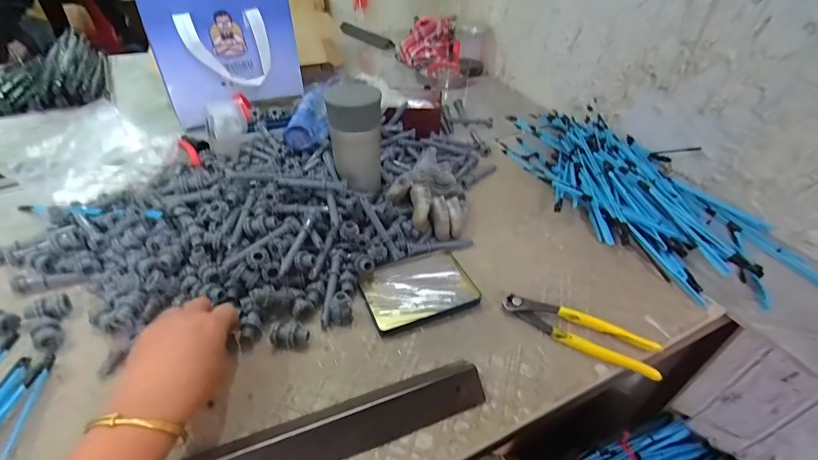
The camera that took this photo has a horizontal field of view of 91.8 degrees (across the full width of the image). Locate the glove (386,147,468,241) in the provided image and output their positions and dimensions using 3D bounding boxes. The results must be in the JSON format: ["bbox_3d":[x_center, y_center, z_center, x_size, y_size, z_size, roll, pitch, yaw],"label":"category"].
[{"bbox_3d":[0.035,-0.060,0.607,0.118,0.040,0.180,12,42,9],"label":"glove"}]

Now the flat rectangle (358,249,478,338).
[{"bbox_3d":[0.009,0.070,0.486,0.128,0.017,0.097,-13,43,-18],"label":"flat rectangle"}]

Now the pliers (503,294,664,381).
[{"bbox_3d":[0.187,0.112,0.439,0.162,0.018,0.045,23,45,21],"label":"pliers"}]

